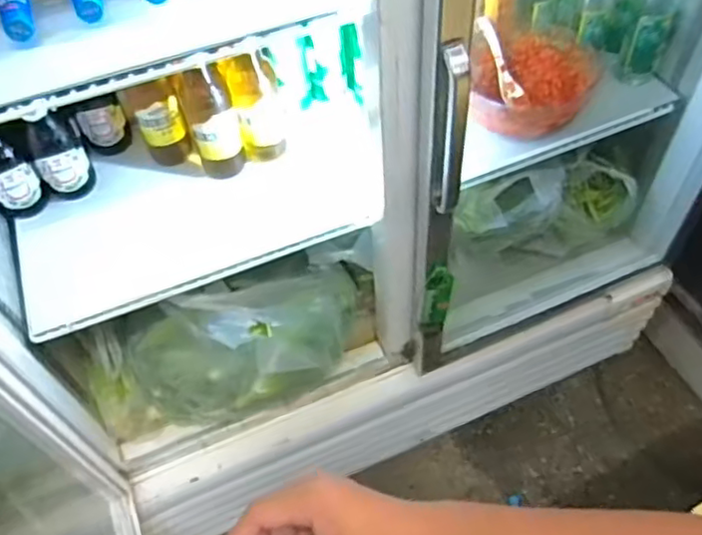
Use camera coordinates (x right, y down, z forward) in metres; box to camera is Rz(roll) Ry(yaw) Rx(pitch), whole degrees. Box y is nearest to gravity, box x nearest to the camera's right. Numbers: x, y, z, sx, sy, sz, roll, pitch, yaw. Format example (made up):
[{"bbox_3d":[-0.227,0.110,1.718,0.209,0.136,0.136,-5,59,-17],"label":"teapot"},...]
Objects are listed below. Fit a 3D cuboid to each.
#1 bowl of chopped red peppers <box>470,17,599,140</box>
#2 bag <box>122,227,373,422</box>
[{"bbox_3d":[0.286,-0.293,1.017,0.190,0.099,0.188,-2,54,3],"label":"bowl of chopped red peppers"},{"bbox_3d":[-0.169,0.098,1.074,0.427,0.209,0.206,-13,54,-5],"label":"bag"}]

